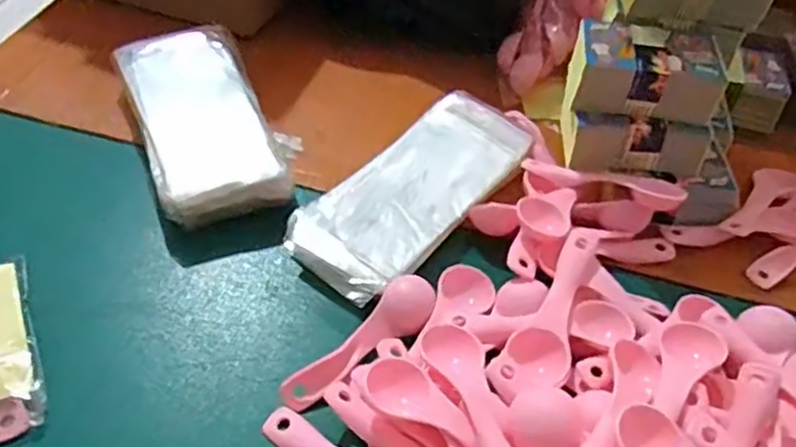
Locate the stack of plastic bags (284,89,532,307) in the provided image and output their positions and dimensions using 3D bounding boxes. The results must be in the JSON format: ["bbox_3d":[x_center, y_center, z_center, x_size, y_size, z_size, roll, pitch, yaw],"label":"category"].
[{"bbox_3d":[0.013,-0.022,0.498,0.084,0.037,0.195,35,52,25],"label":"stack of plastic bags"}]

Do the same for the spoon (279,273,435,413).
[{"bbox_3d":[-0.019,0.069,0.414,0.028,0.015,0.111,35,52,25],"label":"spoon"}]

